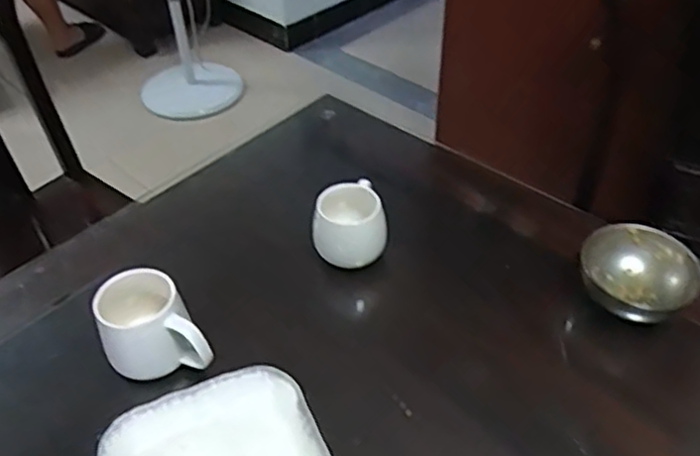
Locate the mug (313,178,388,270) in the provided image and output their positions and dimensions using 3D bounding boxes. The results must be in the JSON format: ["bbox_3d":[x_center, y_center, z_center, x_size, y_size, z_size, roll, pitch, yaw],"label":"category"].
[{"bbox_3d":[-0.005,-0.007,0.793,0.083,0.078,0.078,-11,44,-9],"label":"mug"}]

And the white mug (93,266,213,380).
[{"bbox_3d":[-0.210,0.113,0.676,0.089,0.091,0.110,-27,49,-24],"label":"white mug"}]

